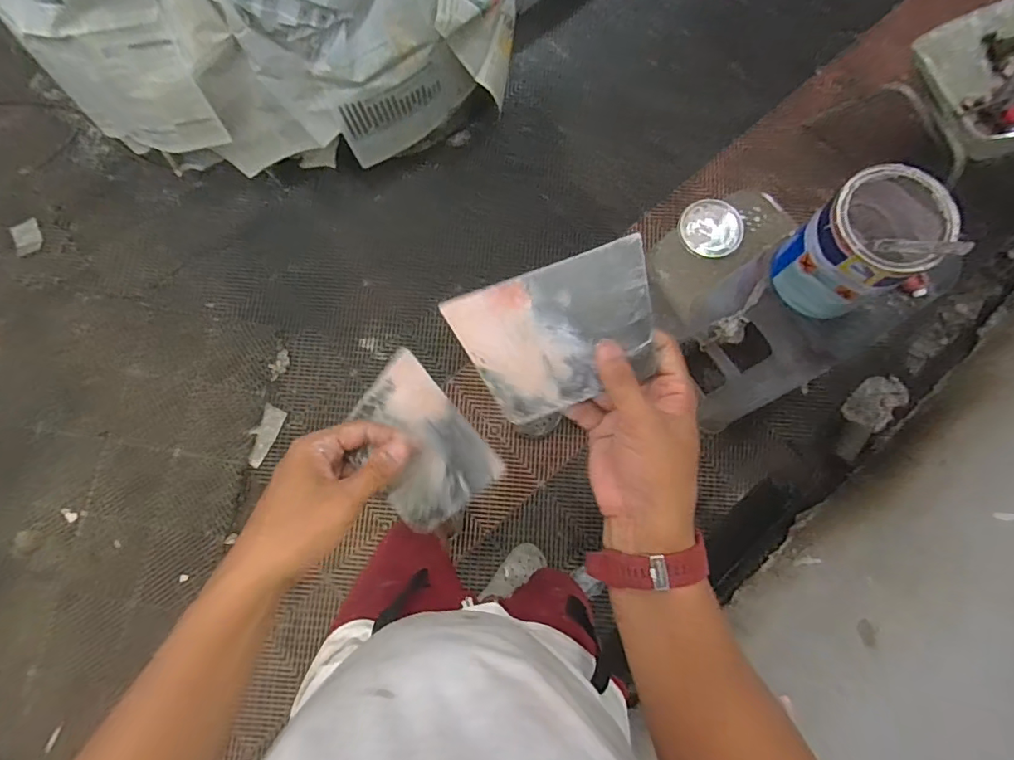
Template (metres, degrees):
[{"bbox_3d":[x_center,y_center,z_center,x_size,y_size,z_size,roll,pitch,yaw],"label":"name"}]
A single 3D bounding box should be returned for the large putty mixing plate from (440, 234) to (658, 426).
[{"bbox_3d":[0.040,-0.032,0.365,0.137,0.005,0.100,-20,99,2],"label":"large putty mixing plate"}]

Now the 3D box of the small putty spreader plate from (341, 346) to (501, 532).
[{"bbox_3d":[-0.076,0.056,0.445,0.101,0.008,0.141,-43,103,-26],"label":"small putty spreader plate"}]

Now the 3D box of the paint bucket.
[{"bbox_3d":[0.560,-0.210,0.819,0.169,0.208,0.165,-24,77,-4],"label":"paint bucket"}]

